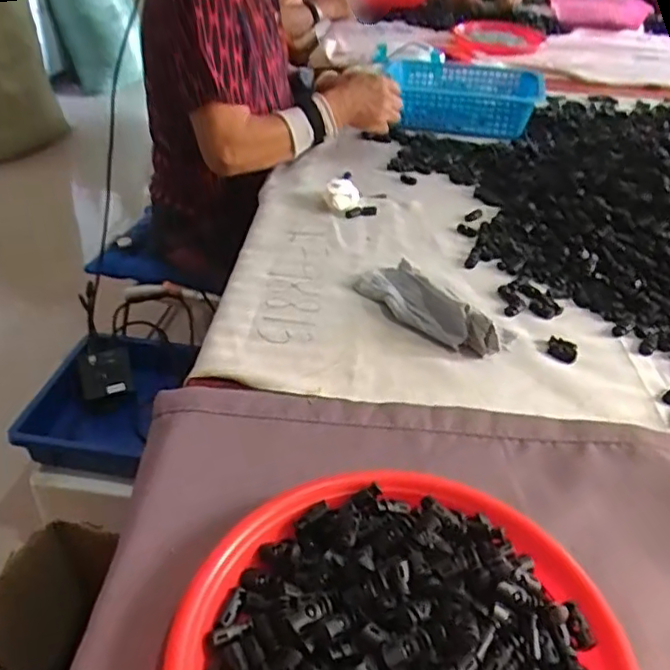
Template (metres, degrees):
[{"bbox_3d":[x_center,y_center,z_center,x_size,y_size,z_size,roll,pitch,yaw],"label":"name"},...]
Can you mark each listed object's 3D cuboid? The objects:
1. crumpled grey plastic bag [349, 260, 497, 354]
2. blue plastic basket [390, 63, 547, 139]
[{"bbox_3d":[0.091,-0.036,0.641,0.057,0.046,0.173,-18,42,-25],"label":"crumpled grey plastic bag"},{"bbox_3d":[0.241,-0.457,1.189,0.280,0.068,0.301,9,37,7],"label":"blue plastic basket"}]

